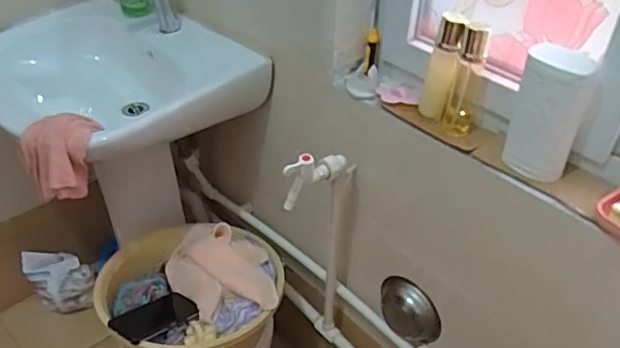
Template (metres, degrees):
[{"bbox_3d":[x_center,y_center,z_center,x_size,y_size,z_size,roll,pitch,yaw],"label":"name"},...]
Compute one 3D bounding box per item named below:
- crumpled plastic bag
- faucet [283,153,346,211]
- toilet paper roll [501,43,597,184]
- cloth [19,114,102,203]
[{"bbox_3d":[-0.671,0.285,1.529,0.165,0.161,0.067,-6,40,-11],"label":"crumpled plastic bag"},{"bbox_3d":[0.010,-0.002,0.940,0.033,0.090,0.124,30,46,28],"label":"faucet"},{"bbox_3d":[0.333,-0.089,0.796,0.092,0.186,0.096,21,42,19],"label":"toilet paper roll"},{"bbox_3d":[-0.409,-0.031,0.958,0.127,0.105,0.107,-20,45,-26],"label":"cloth"}]

